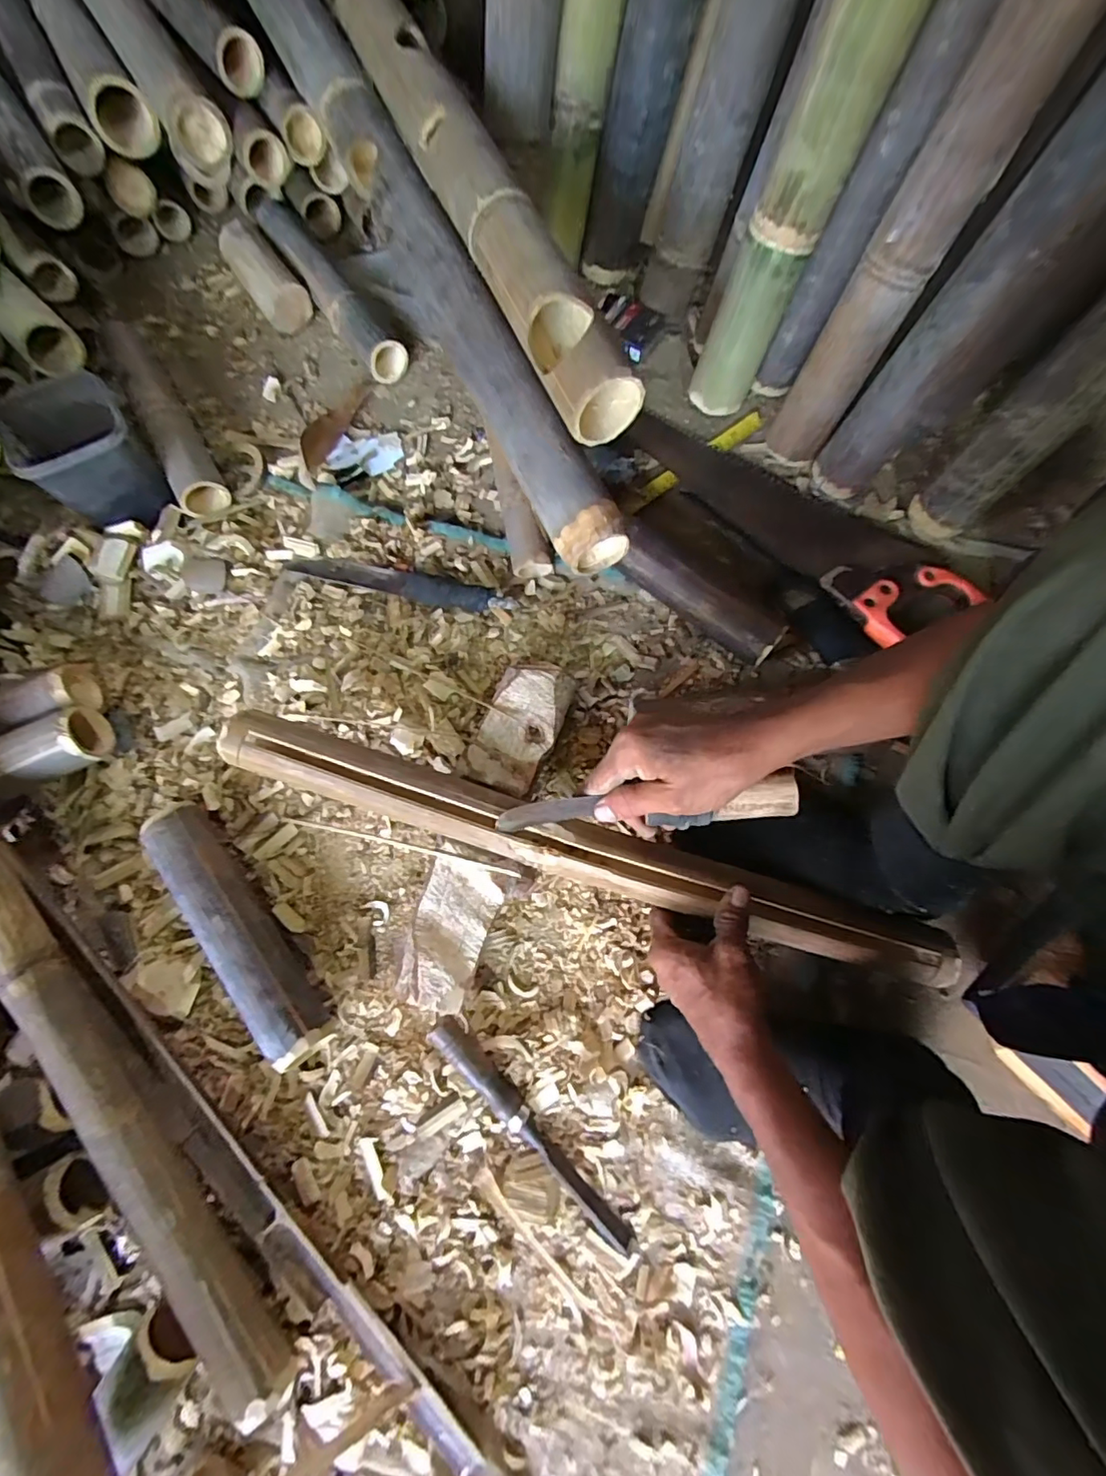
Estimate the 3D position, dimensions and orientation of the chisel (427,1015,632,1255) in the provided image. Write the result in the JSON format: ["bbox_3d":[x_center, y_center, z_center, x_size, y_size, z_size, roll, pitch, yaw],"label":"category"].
[{"bbox_3d":[-0.019,0.333,0.473,0.023,0.028,0.233,-44,78,-9],"label":"chisel"}]

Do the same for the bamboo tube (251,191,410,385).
[{"bbox_3d":[-0.294,-0.590,0.734,0.057,0.053,0.320,-36,77,-8],"label":"bamboo tube"}]

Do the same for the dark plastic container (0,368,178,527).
[{"bbox_3d":[-0.510,-0.309,0.624,0.110,0.117,0.118,-36,77,-8],"label":"dark plastic container"}]

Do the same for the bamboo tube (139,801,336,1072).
[{"bbox_3d":[-0.290,0.176,0.515,0.055,0.052,0.260,-37,77,-8],"label":"bamboo tube"}]

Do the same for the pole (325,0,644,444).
[{"bbox_3d":[-0.214,-0.775,0.561,0.057,0.055,1.218,-24,75,-5],"label":"pole"}]

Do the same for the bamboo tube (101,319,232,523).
[{"bbox_3d":[-0.483,-0.398,0.688,0.056,0.053,0.307,-31,76,-7],"label":"bamboo tube"}]

